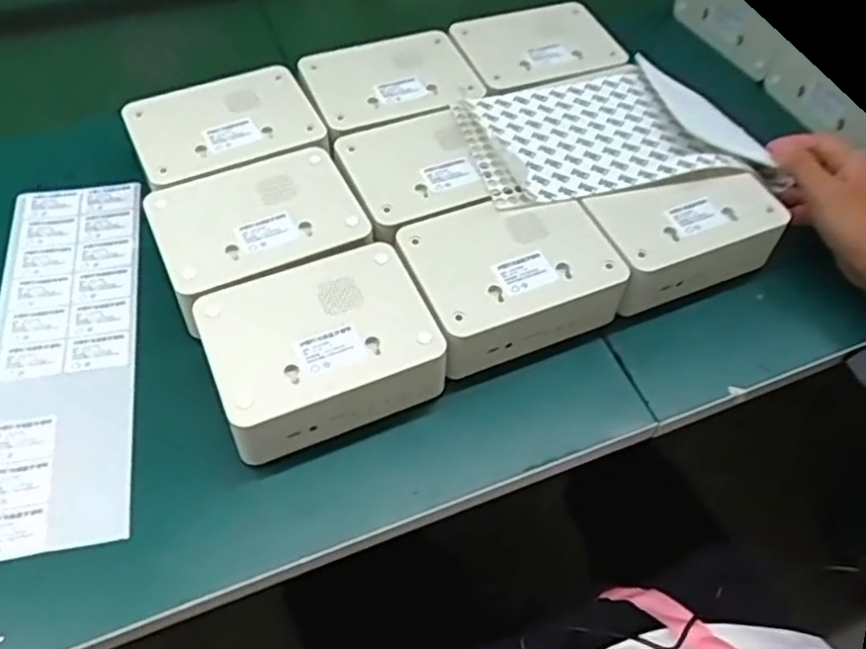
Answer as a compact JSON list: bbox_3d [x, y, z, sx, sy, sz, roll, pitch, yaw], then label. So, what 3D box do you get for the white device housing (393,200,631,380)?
[{"bbox_3d":[0.055,-0.035,0.509,0.143,0.047,0.108,-20,58,-17],"label":"white device housing"}]

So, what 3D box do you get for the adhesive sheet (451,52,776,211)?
[{"bbox_3d":[0.151,-0.153,0.573,0.254,0.046,0.133,-13,56,-12],"label":"adhesive sheet"}]

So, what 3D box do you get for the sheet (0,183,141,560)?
[{"bbox_3d":[-0.259,0.013,0.490,0.094,0.007,0.293,-7,57,-9],"label":"sheet"}]

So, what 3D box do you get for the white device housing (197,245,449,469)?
[{"bbox_3d":[-0.073,0.018,0.465,0.141,0.057,0.109,-21,58,-18],"label":"white device housing"}]

